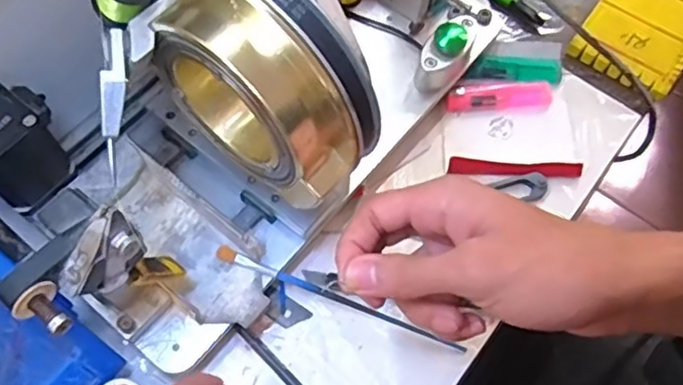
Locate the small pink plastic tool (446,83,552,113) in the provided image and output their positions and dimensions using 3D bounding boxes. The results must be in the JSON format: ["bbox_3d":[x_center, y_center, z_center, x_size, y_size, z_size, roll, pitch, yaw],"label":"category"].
[{"bbox_3d":[0.120,-0.072,0.475,0.080,0.012,0.022,-2,65,-3],"label":"small pink plastic tool"}]

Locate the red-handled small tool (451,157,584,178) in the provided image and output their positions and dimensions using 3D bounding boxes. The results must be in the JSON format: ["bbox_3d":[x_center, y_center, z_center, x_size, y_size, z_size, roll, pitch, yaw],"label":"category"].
[{"bbox_3d":[0.123,-0.017,0.441,0.093,0.015,0.011,5,65,1],"label":"red-handled small tool"}]

